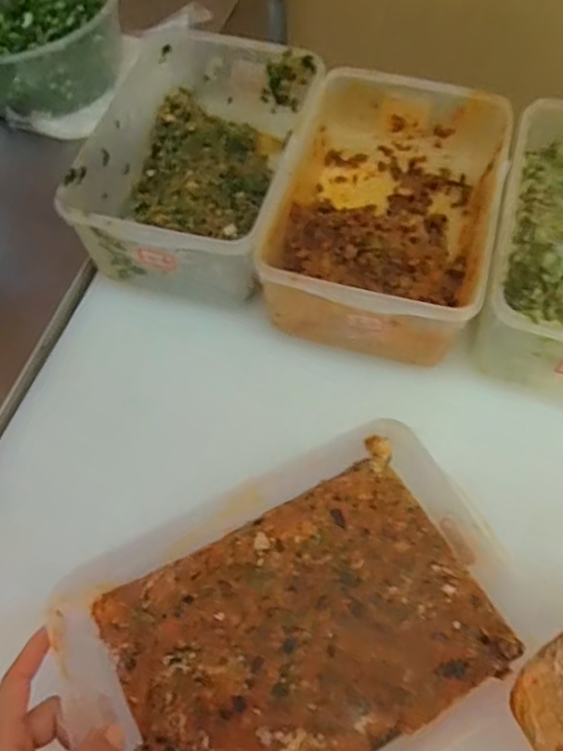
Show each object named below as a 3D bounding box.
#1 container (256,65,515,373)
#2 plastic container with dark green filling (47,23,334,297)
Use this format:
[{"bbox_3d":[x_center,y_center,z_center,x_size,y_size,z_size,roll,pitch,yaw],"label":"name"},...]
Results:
[{"bbox_3d":[0.102,-0.155,0.569,0.194,0.108,0.285,14,64,8],"label":"container"},{"bbox_3d":[-0.076,-0.220,0.603,0.185,0.093,0.283,15,65,9],"label":"plastic container with dark green filling"}]

